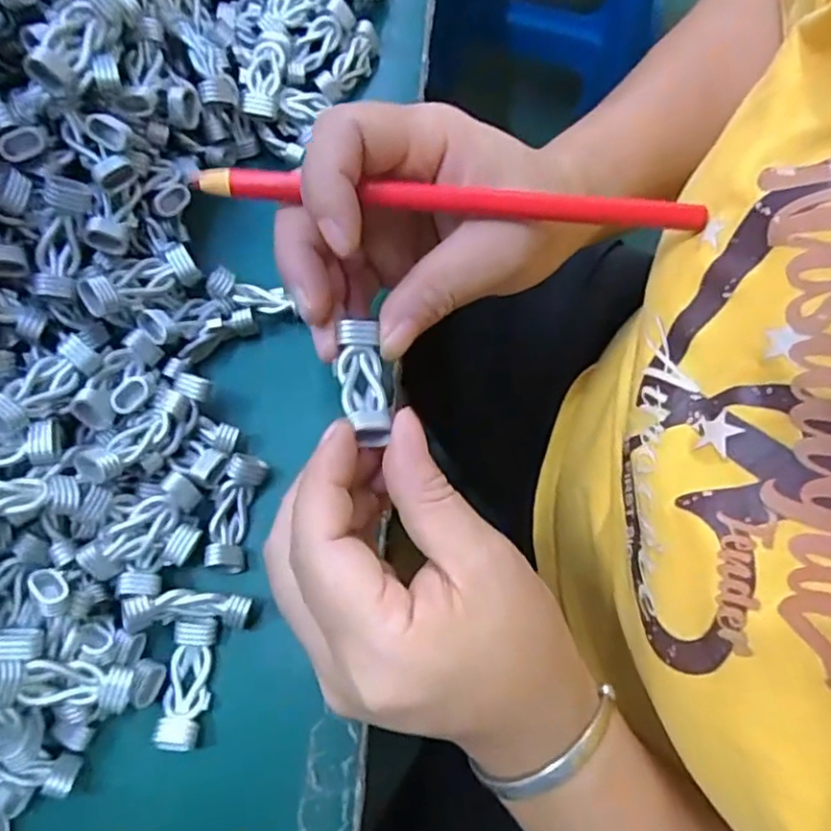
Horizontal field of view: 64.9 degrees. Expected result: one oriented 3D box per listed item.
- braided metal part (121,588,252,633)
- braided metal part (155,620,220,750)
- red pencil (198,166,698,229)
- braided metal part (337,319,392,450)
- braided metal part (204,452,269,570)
[{"bbox_3d":[-0.084,0.072,0.241,0.043,0.010,0.014,4,72,-17],"label":"braided metal part"},{"bbox_3d":[-0.084,0.097,0.240,0.016,0.007,0.045,4,73,0],"label":"braided metal part"},{"bbox_3d":[0.013,-0.072,0.216,0.166,0.006,0.008,3,73,-2],"label":"red pencil"},{"bbox_3d":[-0.018,-0.011,0.216,0.014,0.011,0.042,-8,68,-4],"label":"braided metal part"},{"bbox_3d":[-0.070,0.038,0.256,0.015,0.014,0.044,12,73,2],"label":"braided metal part"}]

